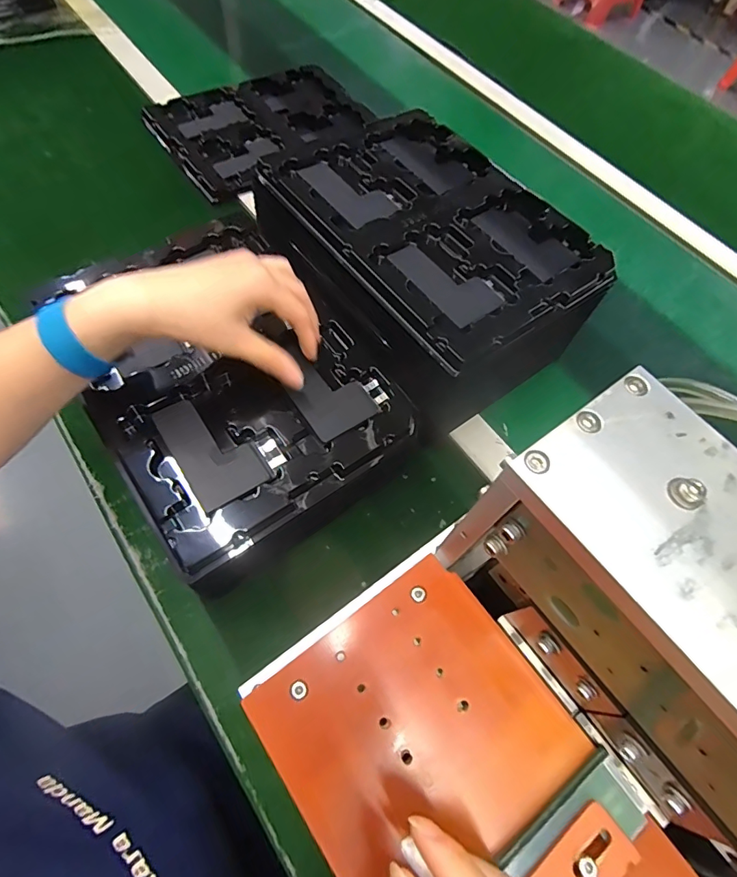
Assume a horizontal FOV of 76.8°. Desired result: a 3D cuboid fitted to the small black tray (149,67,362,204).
[{"bbox_3d":[-0.142,-0.442,0.653,0.283,0.028,0.200,-35,71,-19],"label":"small black tray"}]

